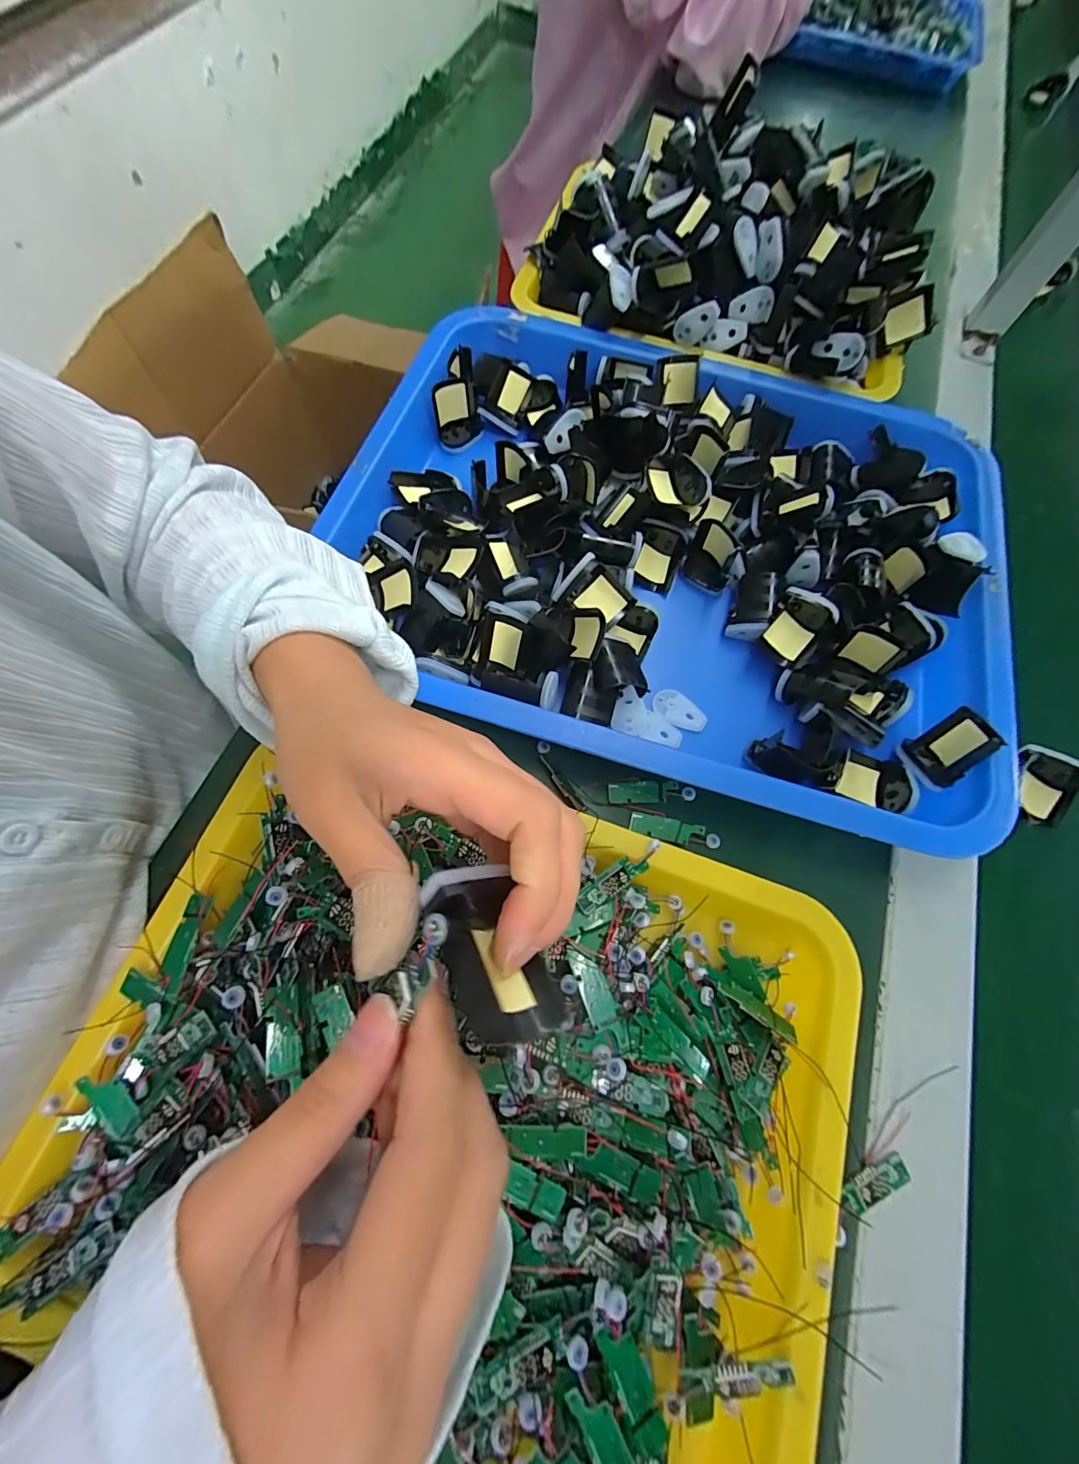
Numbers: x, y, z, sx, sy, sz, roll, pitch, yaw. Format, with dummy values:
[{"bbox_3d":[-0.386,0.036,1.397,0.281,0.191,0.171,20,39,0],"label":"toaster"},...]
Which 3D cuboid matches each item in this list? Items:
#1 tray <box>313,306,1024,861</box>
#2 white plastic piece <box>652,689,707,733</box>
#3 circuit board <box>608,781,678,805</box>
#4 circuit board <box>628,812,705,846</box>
[{"bbox_3d":[0.088,-0.128,0.329,0.425,0.048,0.328,17,70,4],"label":"tray"},{"bbox_3d":[0.090,-0.014,0.306,0.035,0.004,0.019,28,71,8],"label":"white plastic piece"},{"bbox_3d":[0.063,0.037,0.292,0.042,0.006,0.013,-3,70,-4],"label":"circuit board"},{"bbox_3d":[0.074,0.058,0.284,0.042,0.004,0.013,12,96,4],"label":"circuit board"}]

